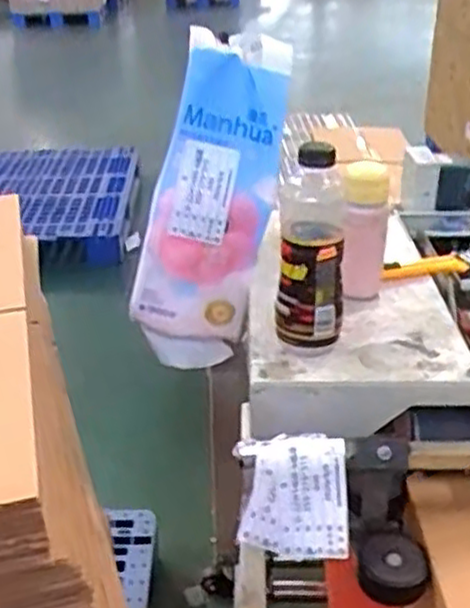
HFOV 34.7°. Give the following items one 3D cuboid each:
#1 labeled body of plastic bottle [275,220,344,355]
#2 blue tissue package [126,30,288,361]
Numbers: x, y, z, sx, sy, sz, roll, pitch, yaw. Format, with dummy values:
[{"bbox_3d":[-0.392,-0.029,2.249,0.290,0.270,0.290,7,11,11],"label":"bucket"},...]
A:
[{"bbox_3d":[0.090,-0.015,0.896,0.078,0.148,0.073,2,29,7],"label":"labeled body of plastic bottle"},{"bbox_3d":[-0.032,-0.138,1.030,0.145,0.465,0.116,15,5,27],"label":"blue tissue package"}]

